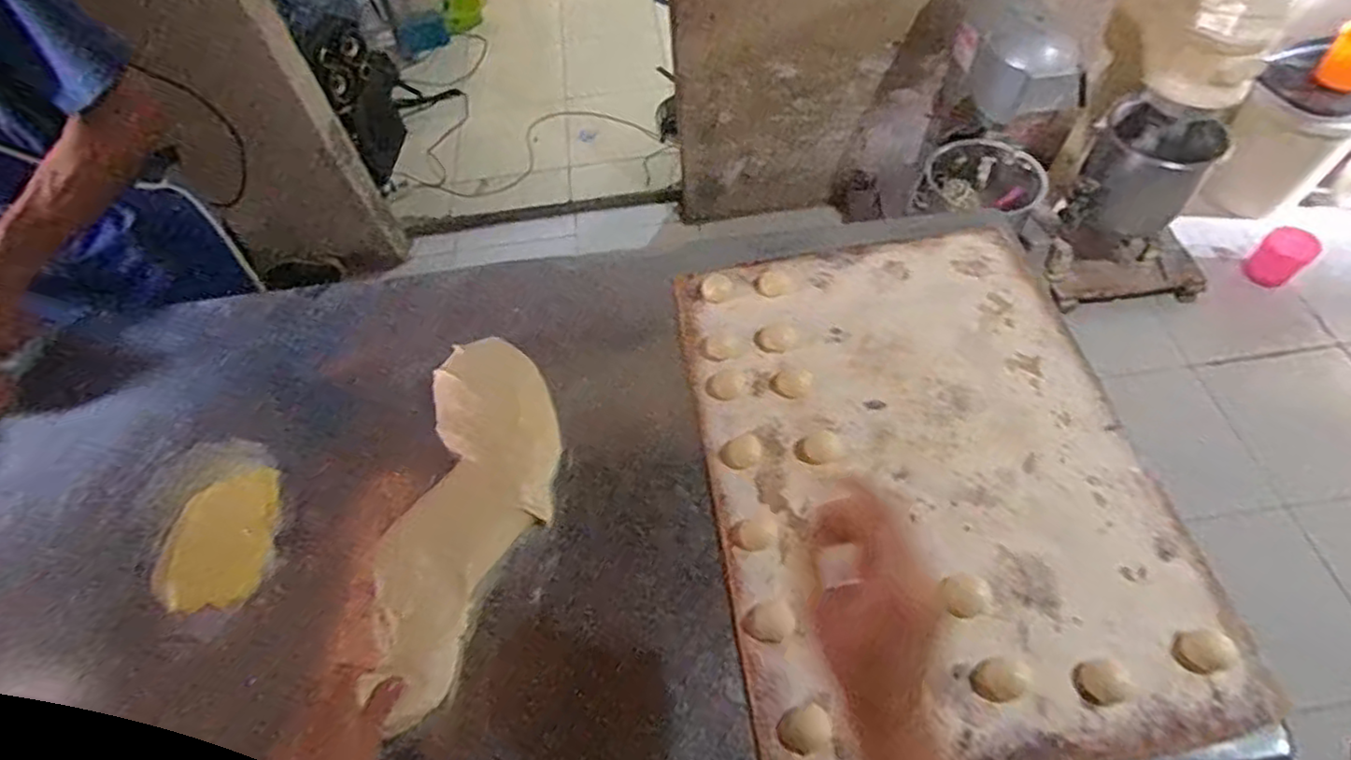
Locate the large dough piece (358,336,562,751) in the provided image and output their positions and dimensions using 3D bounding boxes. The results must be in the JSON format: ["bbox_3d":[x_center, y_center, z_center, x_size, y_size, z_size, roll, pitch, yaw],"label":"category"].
[{"bbox_3d":[-0.204,0.127,0.658,0.145,0.029,0.369,4,59,8],"label":"large dough piece"}]

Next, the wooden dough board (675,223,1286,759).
[{"bbox_3d":[0.240,0.071,0.664,0.408,0.021,0.561,-9,56,-1],"label":"wooden dough board"}]

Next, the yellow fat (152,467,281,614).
[{"bbox_3d":[-0.463,0.159,0.670,0.102,0.019,0.139,-8,56,0],"label":"yellow fat"}]

